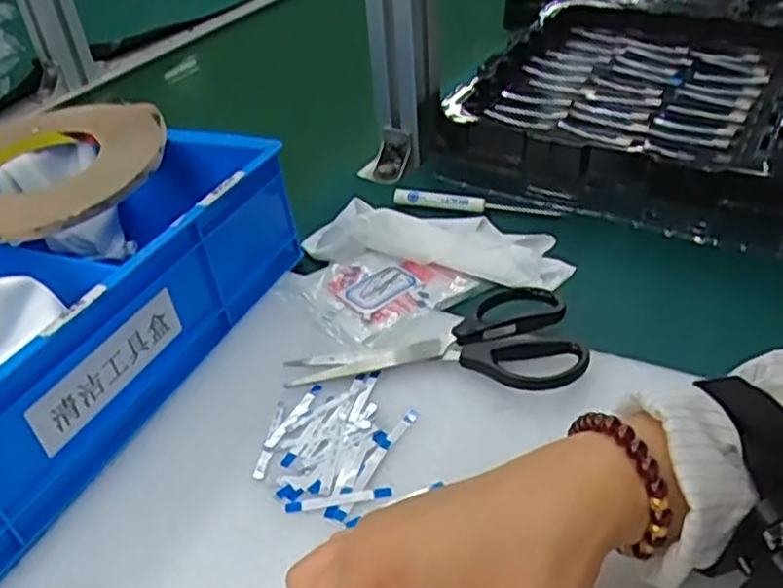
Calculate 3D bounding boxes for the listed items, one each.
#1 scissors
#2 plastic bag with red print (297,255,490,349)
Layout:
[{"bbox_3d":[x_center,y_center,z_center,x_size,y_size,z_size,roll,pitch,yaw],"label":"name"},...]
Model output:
[{"bbox_3d":[0.025,0.025,0.427,0.161,0.015,0.072,0,40,3],"label":"scissors"},{"bbox_3d":[-0.004,-0.005,0.477,0.106,0.013,0.074,-26,45,-26],"label":"plastic bag with red print"}]

